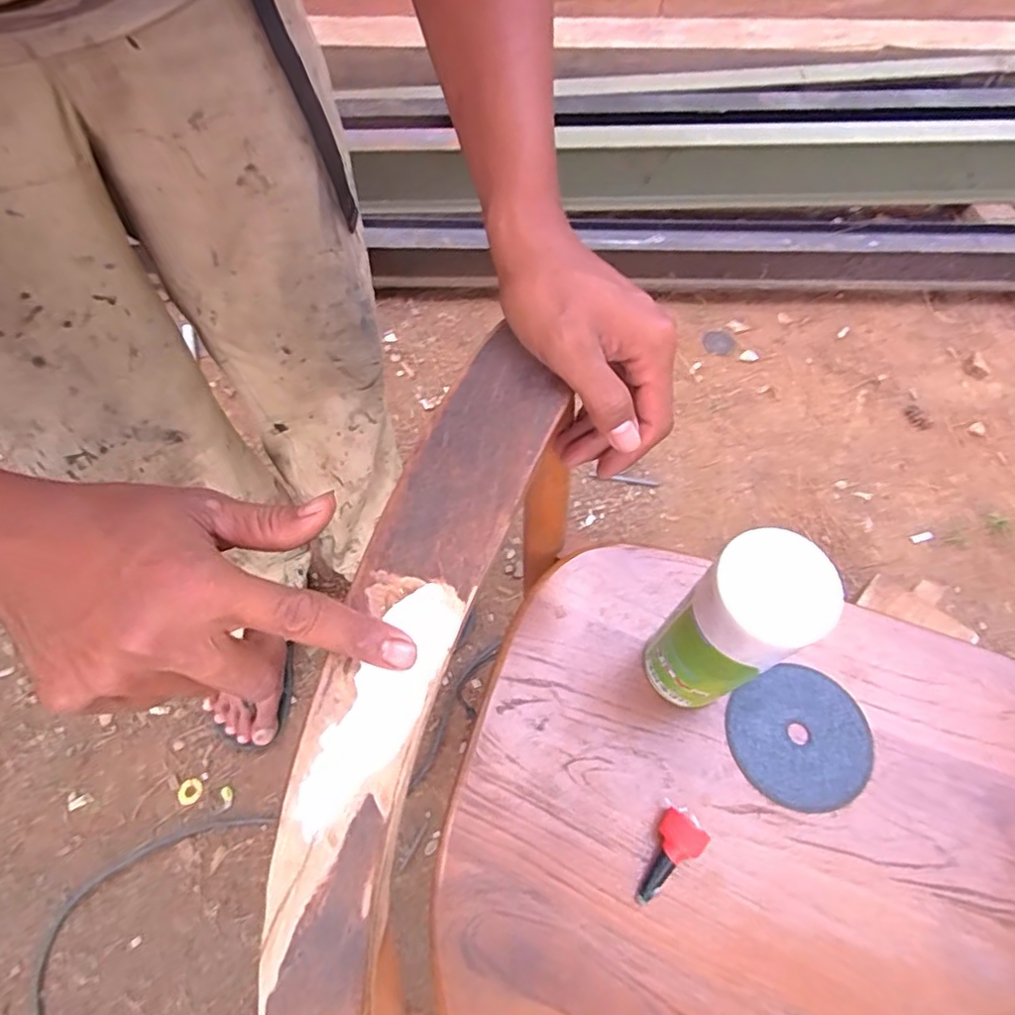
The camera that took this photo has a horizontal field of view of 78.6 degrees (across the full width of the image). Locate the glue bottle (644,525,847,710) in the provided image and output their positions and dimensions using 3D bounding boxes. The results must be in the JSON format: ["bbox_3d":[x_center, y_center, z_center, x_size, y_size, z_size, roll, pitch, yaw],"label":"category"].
[{"bbox_3d":[0.134,0.086,0.396,0.072,0.205,0.065,-28,63,-19],"label":"glue bottle"}]

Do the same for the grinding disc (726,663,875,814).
[{"bbox_3d":[0.218,0.172,0.465,0.101,0.004,0.098,-1,60,2],"label":"grinding disc"}]

